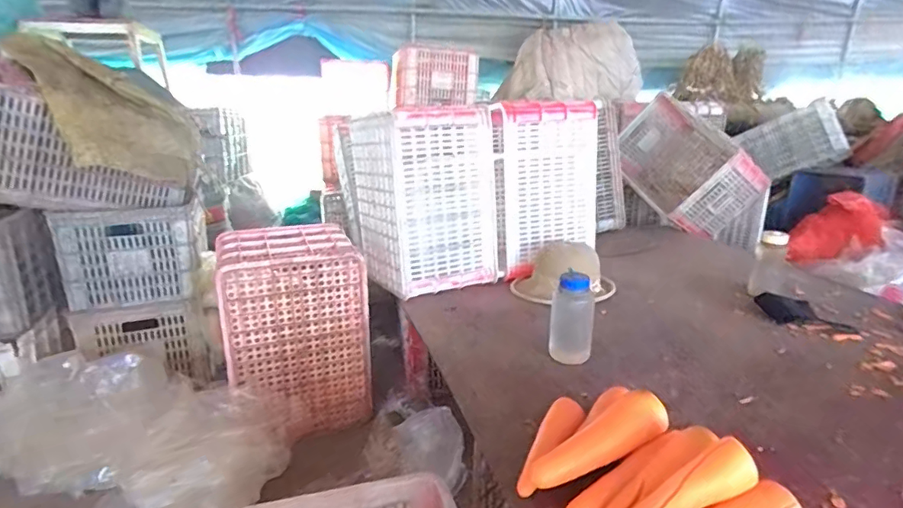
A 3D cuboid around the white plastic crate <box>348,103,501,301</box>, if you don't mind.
[{"bbox_3d":[-0.090,-0.181,1.518,0.315,0.475,0.402,-9,19,-24],"label":"white plastic crate"}]

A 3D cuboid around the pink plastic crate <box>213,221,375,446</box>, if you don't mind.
[{"bbox_3d":[-0.426,0.209,1.384,0.338,0.509,0.258,-8,19,-23],"label":"pink plastic crate"}]

